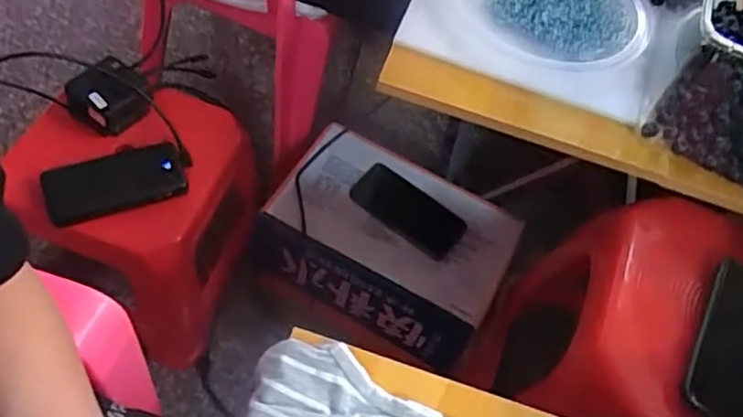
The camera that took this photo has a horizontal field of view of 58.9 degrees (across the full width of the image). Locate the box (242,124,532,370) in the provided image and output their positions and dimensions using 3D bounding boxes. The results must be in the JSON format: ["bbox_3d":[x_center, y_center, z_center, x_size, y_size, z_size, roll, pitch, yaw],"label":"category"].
[{"bbox_3d":[0.028,0.041,0.950,0.322,0.134,0.230,32,57,10],"label":"box"}]

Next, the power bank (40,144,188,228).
[{"bbox_3d":[-0.307,-0.032,0.787,0.156,0.023,0.080,-16,55,-17],"label":"power bank"}]

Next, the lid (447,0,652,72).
[{"bbox_3d":[0.195,-0.240,0.741,0.230,0.041,0.218,5,57,-8],"label":"lid"}]

